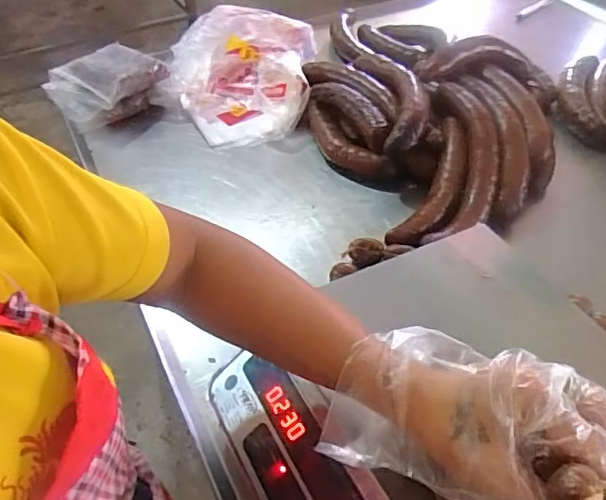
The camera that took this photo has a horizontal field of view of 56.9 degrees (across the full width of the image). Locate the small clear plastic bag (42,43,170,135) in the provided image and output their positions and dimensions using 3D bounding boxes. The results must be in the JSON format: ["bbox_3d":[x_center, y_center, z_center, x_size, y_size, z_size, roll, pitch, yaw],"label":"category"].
[{"bbox_3d":[-0.311,-0.264,0.903,0.172,0.056,0.121,-32,54,-27],"label":"small clear plastic bag"}]

